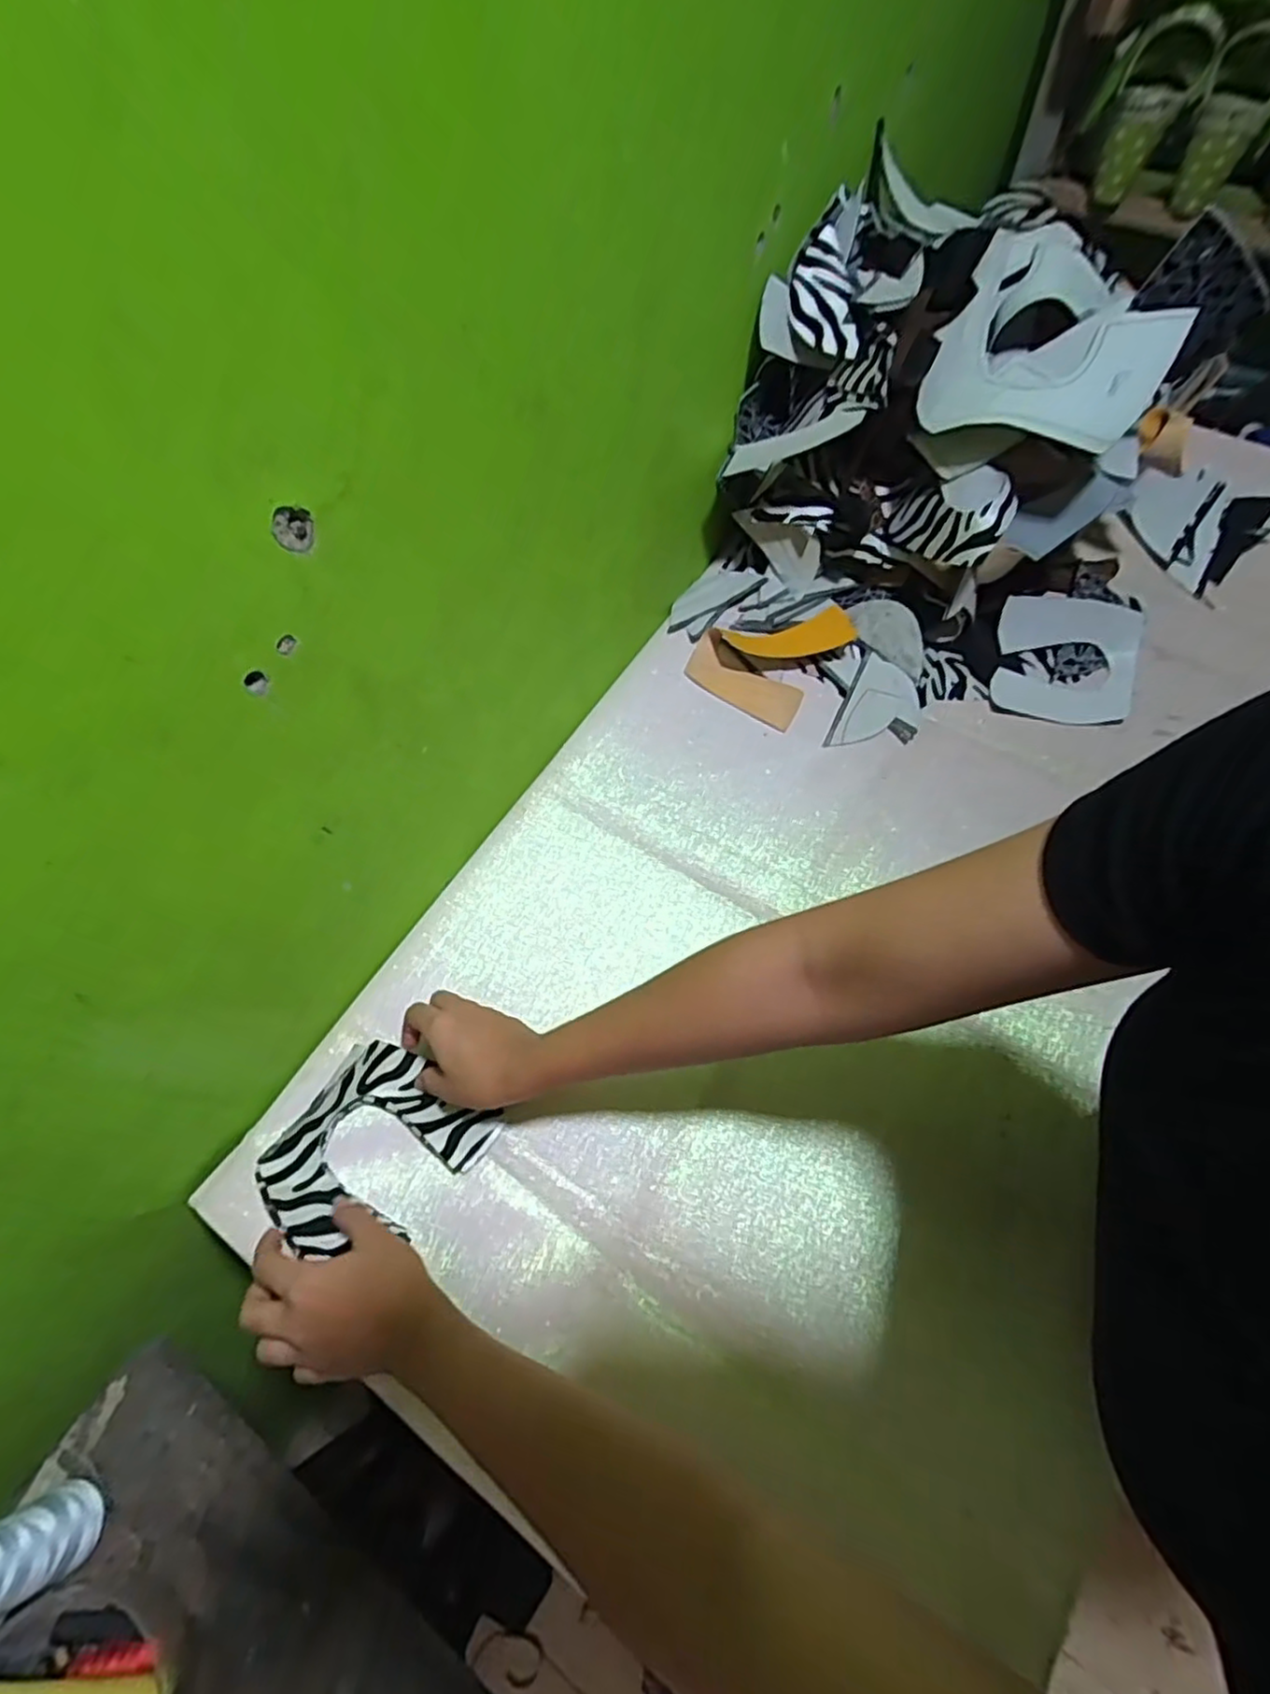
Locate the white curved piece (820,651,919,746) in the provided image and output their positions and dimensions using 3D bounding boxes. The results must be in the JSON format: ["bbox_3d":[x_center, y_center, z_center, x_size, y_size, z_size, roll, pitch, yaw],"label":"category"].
[{"bbox_3d":[0.235,-0.134,0.653,0.067,0.015,0.114,25,68,11],"label":"white curved piece"}]

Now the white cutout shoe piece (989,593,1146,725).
[{"bbox_3d":[0.410,-0.174,0.644,0.127,0.025,0.114,11,88,5],"label":"white cutout shoe piece"}]

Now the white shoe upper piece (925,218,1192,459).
[{"bbox_3d":[0.330,-0.402,0.534,0.159,0.056,0.193,19,67,13],"label":"white shoe upper piece"}]

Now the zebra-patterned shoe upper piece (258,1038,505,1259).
[{"bbox_3d":[-0.192,0.226,0.504,0.133,0.016,0.138,30,69,12],"label":"zebra-patterned shoe upper piece"}]

